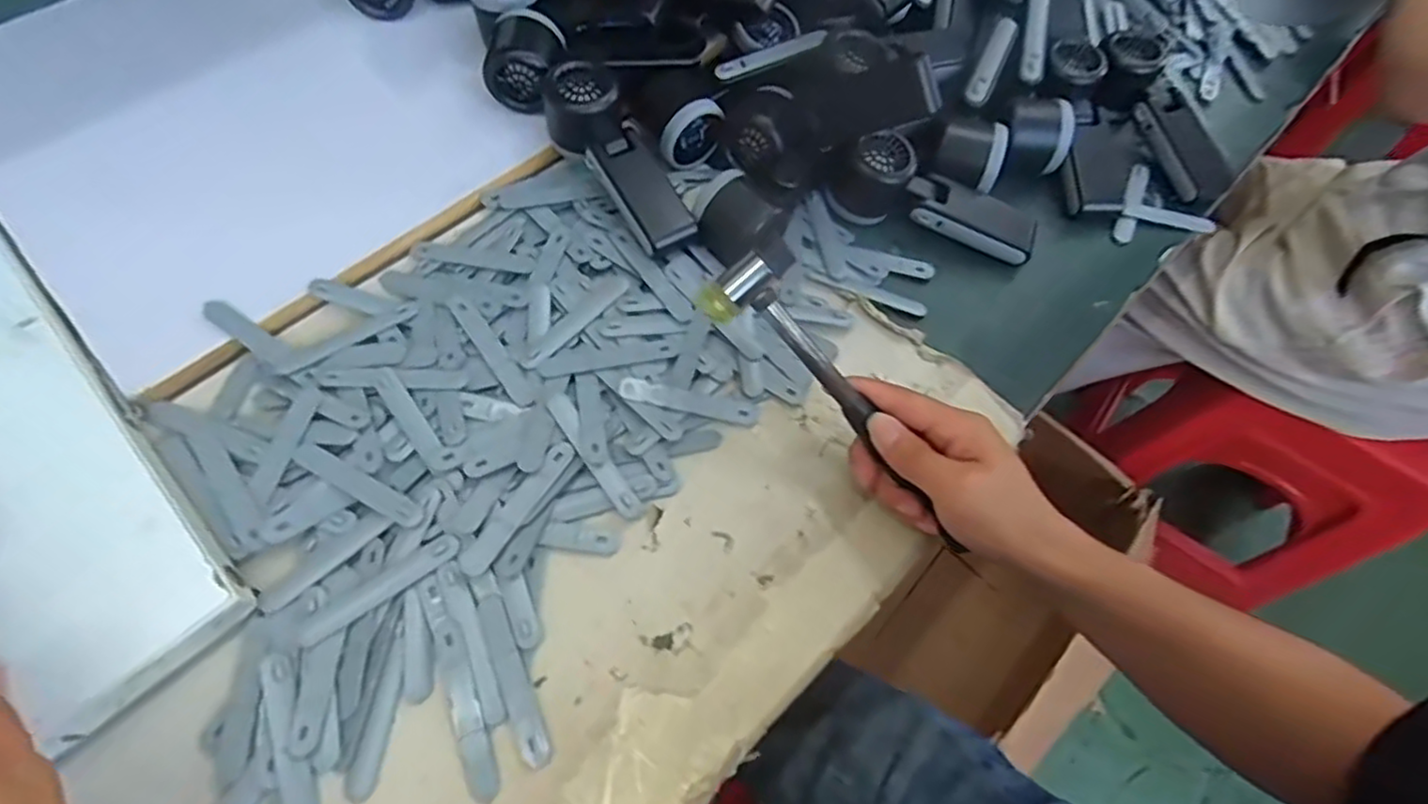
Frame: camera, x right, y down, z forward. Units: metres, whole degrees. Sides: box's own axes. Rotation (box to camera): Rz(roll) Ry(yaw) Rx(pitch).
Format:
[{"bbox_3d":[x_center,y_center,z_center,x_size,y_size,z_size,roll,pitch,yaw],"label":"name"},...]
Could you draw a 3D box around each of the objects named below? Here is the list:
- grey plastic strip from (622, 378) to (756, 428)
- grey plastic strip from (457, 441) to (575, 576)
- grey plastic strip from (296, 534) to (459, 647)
[{"bbox_3d":[-0.016,-0.001,0.459,0.094,0.008,0.019,15,63,-7],"label":"grey plastic strip"},{"bbox_3d":[-0.119,0.064,0.411,0.019,0.009,0.094,33,67,14],"label":"grey plastic strip"},{"bbox_3d":[-0.194,0.109,0.393,0.094,0.004,0.015,-34,69,-17],"label":"grey plastic strip"}]

